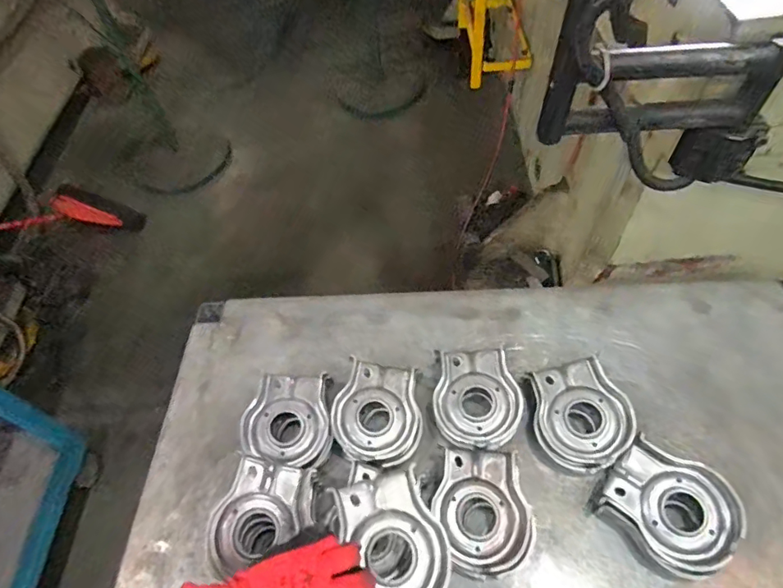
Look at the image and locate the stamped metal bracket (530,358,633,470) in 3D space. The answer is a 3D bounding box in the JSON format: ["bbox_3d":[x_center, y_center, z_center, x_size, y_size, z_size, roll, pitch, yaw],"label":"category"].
[{"bbox_3d":[0.221,0.144,0.584,0.107,0.038,0.128,-15,54,-5],"label":"stamped metal bracket"}]

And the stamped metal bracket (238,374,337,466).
[{"bbox_3d":[-0.127,0.155,0.611,0.105,0.030,0.114,1,54,6],"label":"stamped metal bracket"}]

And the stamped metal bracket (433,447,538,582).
[{"bbox_3d":[0.096,0.238,0.536,0.104,0.043,0.128,-11,54,-2],"label":"stamped metal bracket"}]

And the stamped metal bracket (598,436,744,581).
[{"bbox_3d":[0.297,0.231,0.520,0.127,0.045,0.106,30,62,24],"label":"stamped metal bracket"}]

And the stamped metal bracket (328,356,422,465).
[{"bbox_3d":[-0.016,0.143,0.601,0.107,0.025,0.127,5,55,9],"label":"stamped metal bracket"}]

